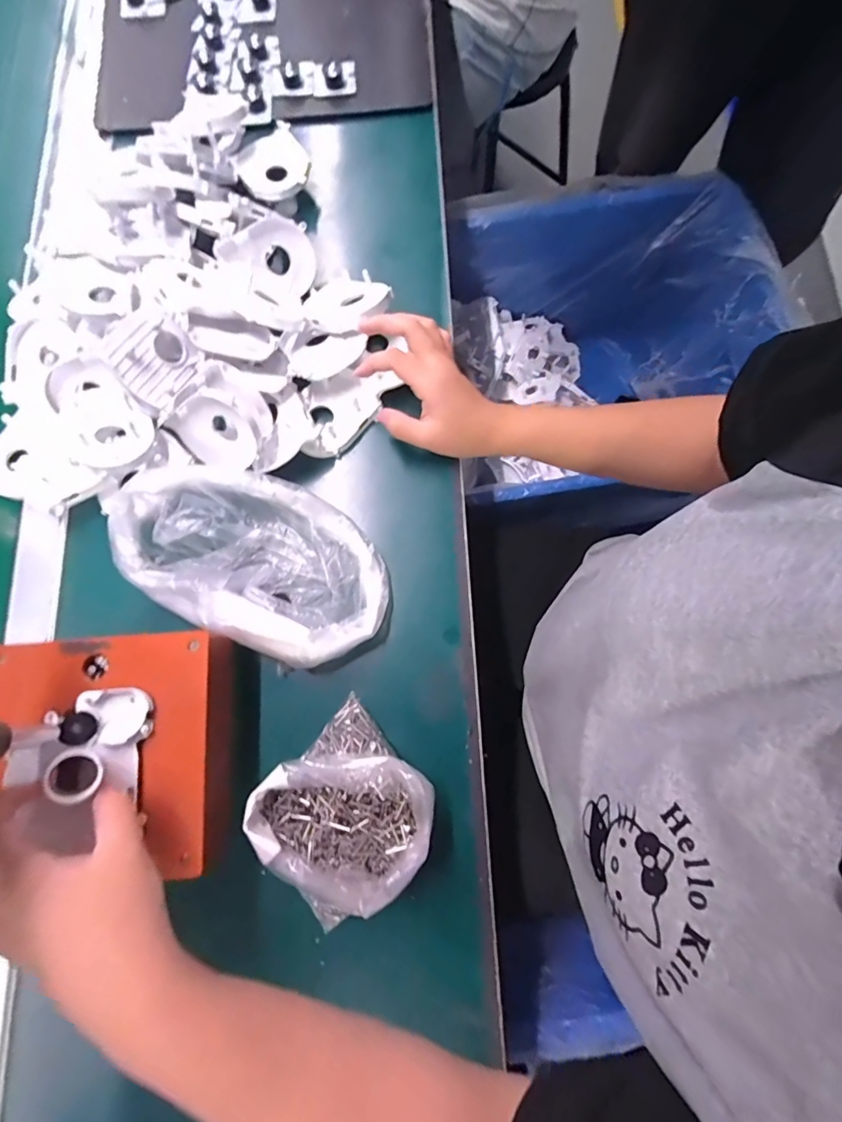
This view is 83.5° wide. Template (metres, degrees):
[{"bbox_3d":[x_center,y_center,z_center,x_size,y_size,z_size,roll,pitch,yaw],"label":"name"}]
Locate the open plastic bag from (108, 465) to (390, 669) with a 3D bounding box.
[{"bbox_3d":[-0.141,-0.006,0.387,0.241,0.048,0.131,23,79,6],"label":"open plastic bag"}]

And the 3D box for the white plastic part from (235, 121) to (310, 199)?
[{"bbox_3d":[-0.150,-0.401,0.474,0.066,0.013,0.079,-23,78,-4],"label":"white plastic part"}]

